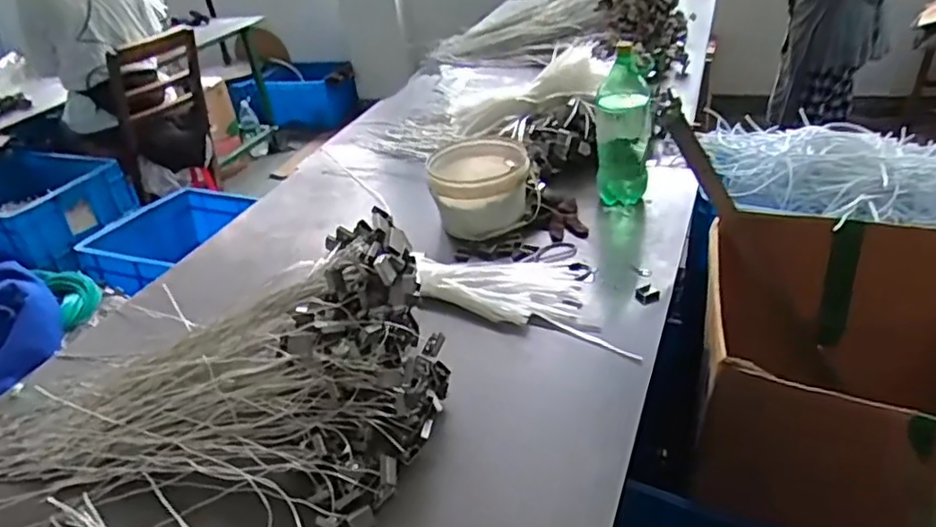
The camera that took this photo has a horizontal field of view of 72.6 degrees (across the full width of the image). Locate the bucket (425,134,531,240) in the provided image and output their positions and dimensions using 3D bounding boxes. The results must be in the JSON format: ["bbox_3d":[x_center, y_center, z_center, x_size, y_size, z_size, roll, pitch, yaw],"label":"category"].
[{"bbox_3d":[0.025,-0.157,1.323,0.202,0.133,0.202,-3,34,6],"label":"bucket"}]

